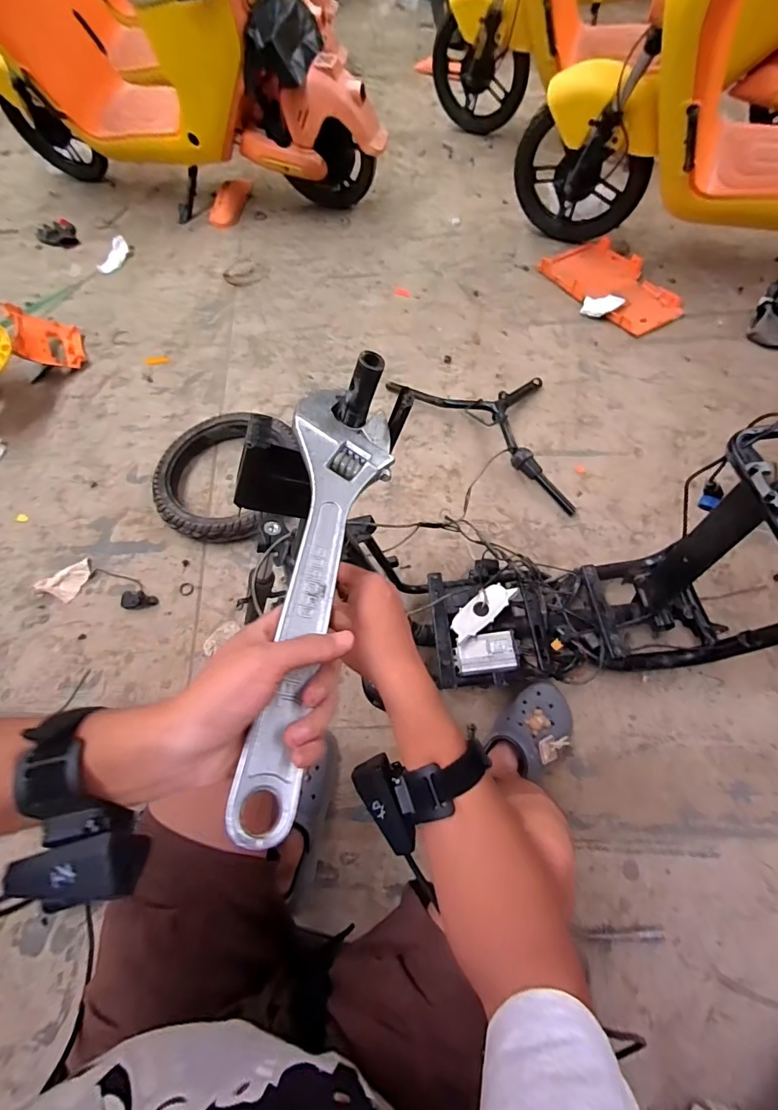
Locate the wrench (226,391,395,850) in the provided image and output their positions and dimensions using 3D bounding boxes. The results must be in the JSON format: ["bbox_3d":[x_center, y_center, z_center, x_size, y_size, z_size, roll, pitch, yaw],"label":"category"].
[{"bbox_3d":[-0.055,0.010,0.338,0.074,0.029,0.345,5,61,6],"label":"wrench"}]

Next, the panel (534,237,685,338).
[{"bbox_3d":[0.678,-0.819,1.375,0.251,0.025,0.411,-31,66,-11],"label":"panel"}]

